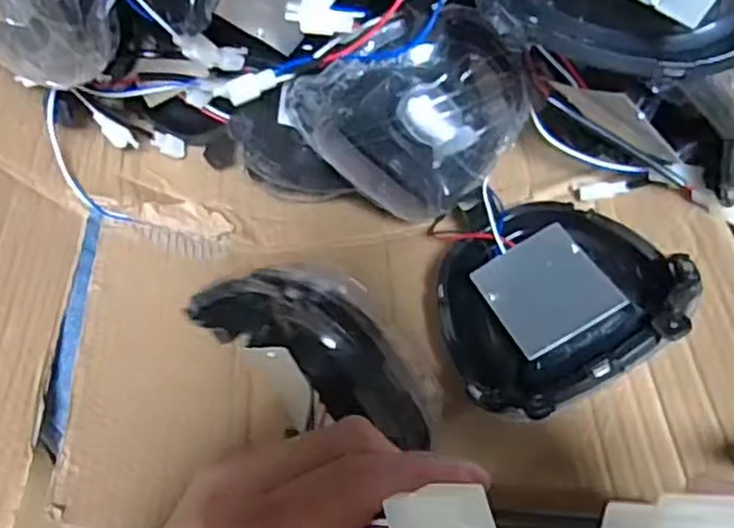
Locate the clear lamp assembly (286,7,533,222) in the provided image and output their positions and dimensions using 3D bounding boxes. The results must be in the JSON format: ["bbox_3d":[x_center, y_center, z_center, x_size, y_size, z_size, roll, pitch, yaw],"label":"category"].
[{"bbox_3d":[0.031,-0.105,0.449,0.125,0.075,0.125,-6,129,-8],"label":"clear lamp assembly"}]

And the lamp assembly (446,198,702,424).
[{"bbox_3d":[0.105,0.019,0.411,0.132,0.134,0.048,-30,138,2],"label":"lamp assembly"}]

